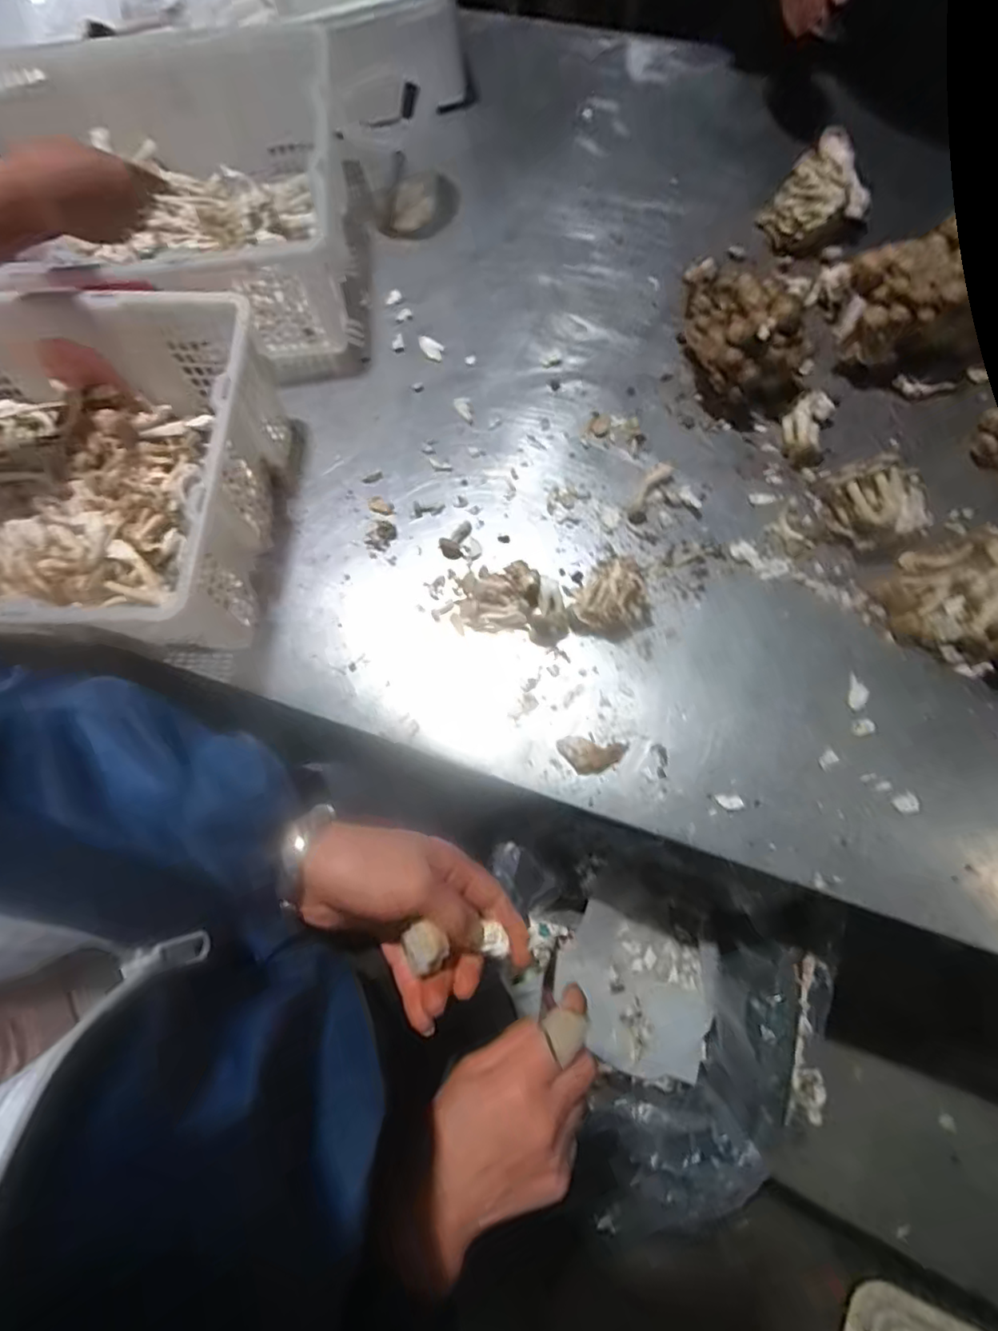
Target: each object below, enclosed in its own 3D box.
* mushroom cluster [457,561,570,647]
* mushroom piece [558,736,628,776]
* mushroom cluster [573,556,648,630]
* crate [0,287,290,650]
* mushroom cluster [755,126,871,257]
[{"bbox_3d":[0.020,-0.071,0.658,0.117,0.045,0.074,12,74,7],"label":"mushroom cluster"},{"bbox_3d":[0.094,0.090,0.613,0.069,0.027,0.038,7,76,7],"label":"mushroom piece"},{"bbox_3d":[0.119,-0.080,0.657,0.074,0.042,0.070,-1,75,4],"label":"mushroom cluster"},{"bbox_3d":[-0.515,-0.207,0.667,0.515,0.164,0.377,2,73,4],"label":"crate"},{"bbox_3d":[0.404,-0.594,0.775,0.106,0.080,0.107,-1,75,4],"label":"mushroom cluster"}]

